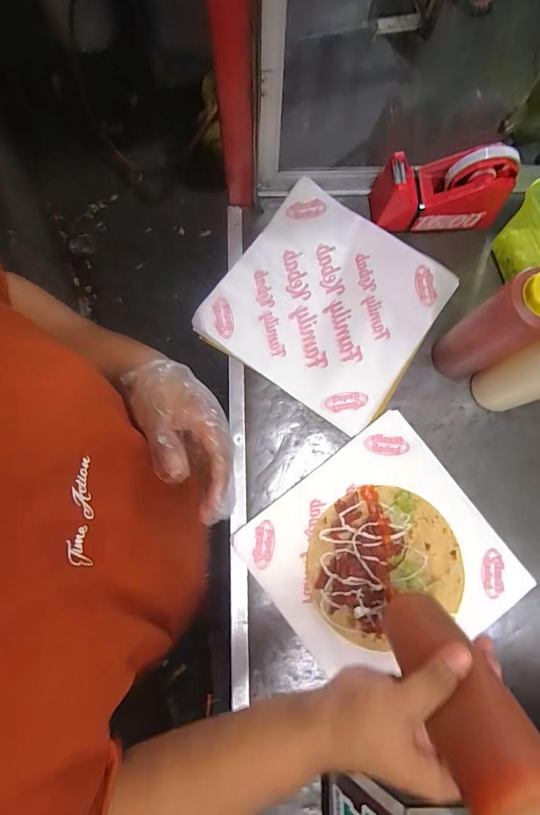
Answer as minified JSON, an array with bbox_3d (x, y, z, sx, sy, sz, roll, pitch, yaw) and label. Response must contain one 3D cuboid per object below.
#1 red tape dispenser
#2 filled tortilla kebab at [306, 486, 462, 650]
[{"bbox_3d":[0.215,-0.274,0.510,0.156,0.091,0.064,0,83,0],"label":"red tape dispenser"},{"bbox_3d":[0.127,0.173,0.465,0.172,0.023,0.155,-29,81,-6],"label":"filled tortilla kebab"}]

